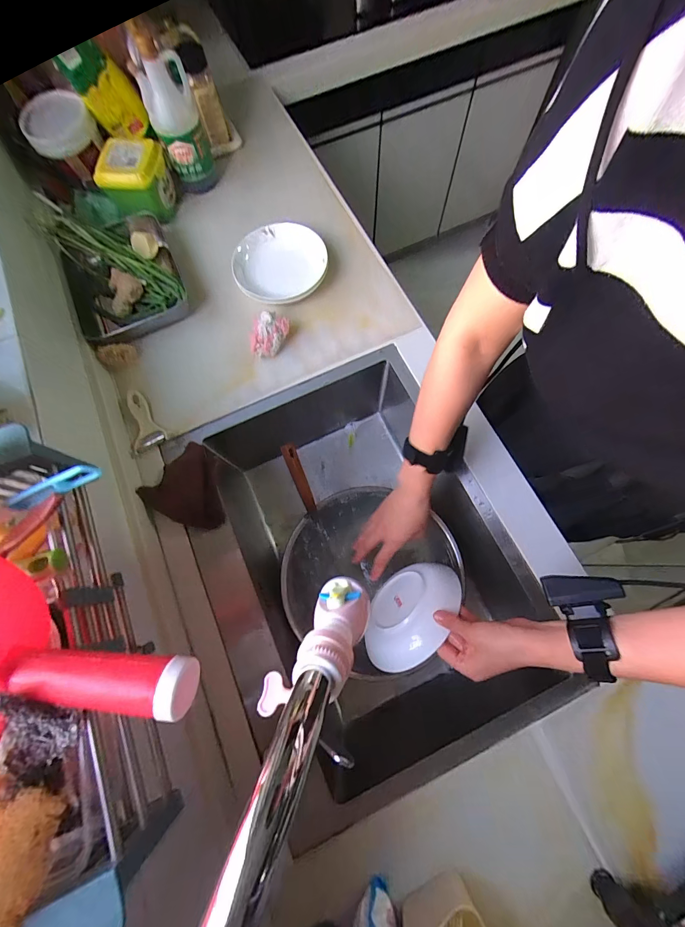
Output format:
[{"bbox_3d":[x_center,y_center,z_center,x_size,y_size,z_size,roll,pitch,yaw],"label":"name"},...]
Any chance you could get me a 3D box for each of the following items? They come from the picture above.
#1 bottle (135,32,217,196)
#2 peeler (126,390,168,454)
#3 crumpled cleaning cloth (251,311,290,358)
[{"bbox_3d":[-0.313,-0.646,0.660,0.087,0.211,0.097,-19,74,-4],"label":"bottle"},{"bbox_3d":[-0.344,-0.082,0.589,0.055,0.012,0.124,-25,74,-5],"label":"peeler"},{"bbox_3d":[-0.130,-0.230,0.612,0.052,0.047,0.077,23,75,8],"label":"crumpled cleaning cloth"}]

